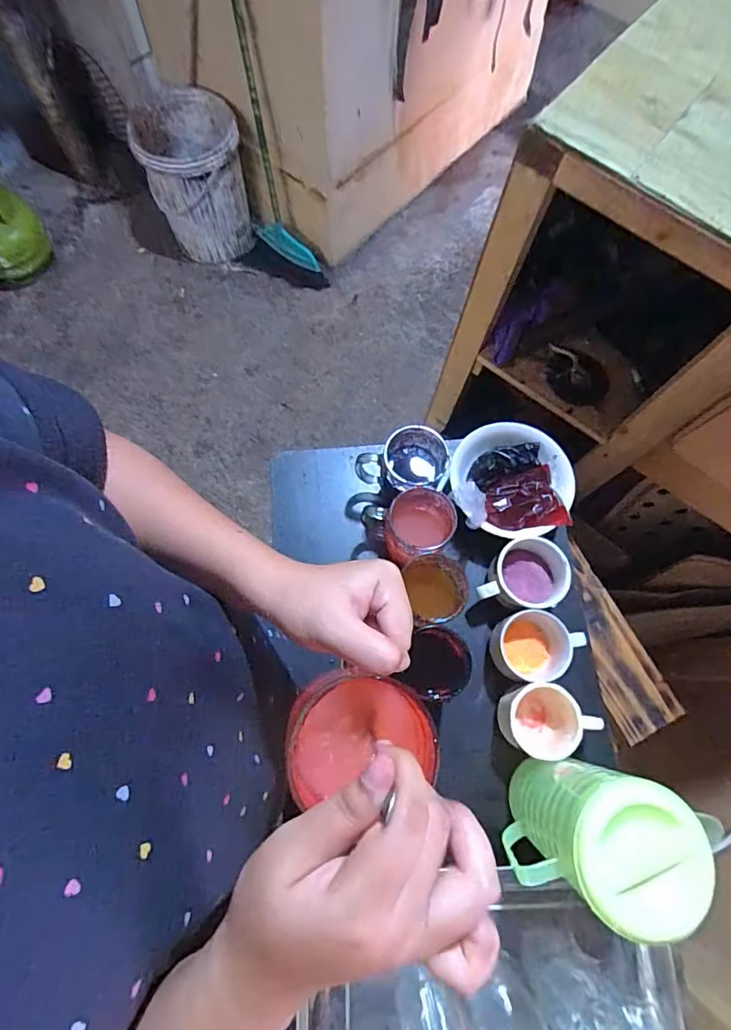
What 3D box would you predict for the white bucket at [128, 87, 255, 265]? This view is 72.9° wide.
[{"bbox_3d":[-0.478,-0.958,1.414,0.262,0.344,0.262,0,72,0],"label":"white bucket"}]

